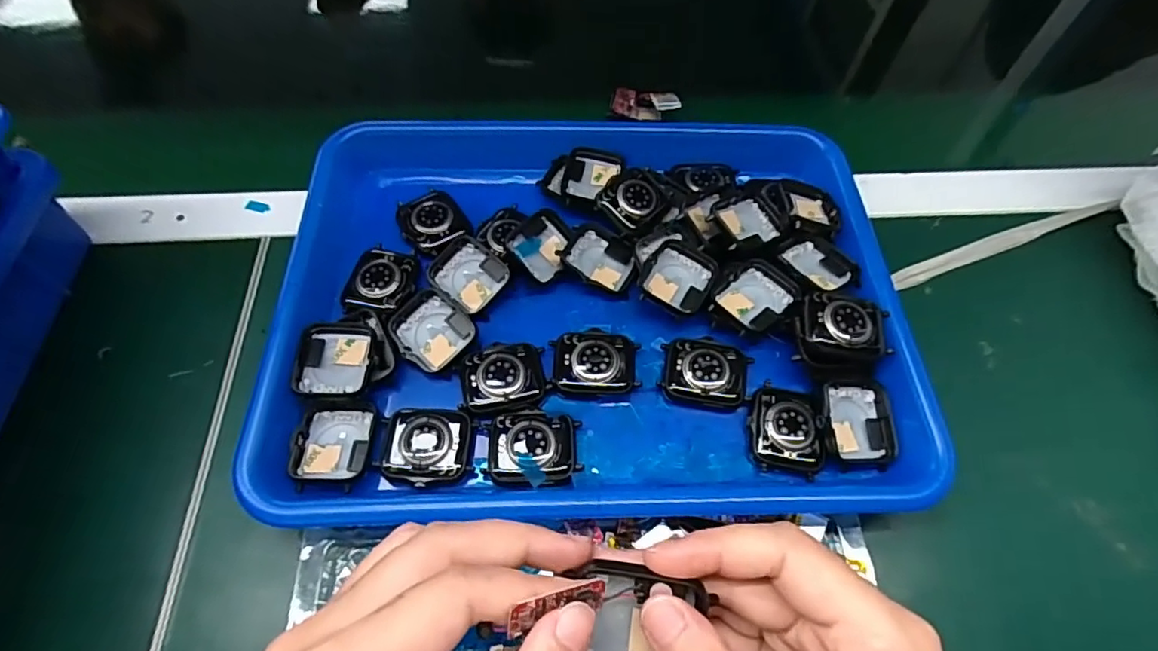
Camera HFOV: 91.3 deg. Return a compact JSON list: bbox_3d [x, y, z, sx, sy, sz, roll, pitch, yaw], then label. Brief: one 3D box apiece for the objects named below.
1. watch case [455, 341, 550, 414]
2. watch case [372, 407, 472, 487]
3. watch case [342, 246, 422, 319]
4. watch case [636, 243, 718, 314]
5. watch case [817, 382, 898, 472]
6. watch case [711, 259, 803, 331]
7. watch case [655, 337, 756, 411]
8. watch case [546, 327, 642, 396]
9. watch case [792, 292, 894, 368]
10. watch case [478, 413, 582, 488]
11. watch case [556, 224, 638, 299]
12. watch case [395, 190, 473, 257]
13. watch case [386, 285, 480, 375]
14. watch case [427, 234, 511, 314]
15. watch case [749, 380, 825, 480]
[{"bbox_3d":[-0.040,0.026,0.293,0.044,0.008,0.036,-7,59,-6],"label":"watch case"},{"bbox_3d":[-0.075,0.057,0.275,0.041,0.010,0.038,5,59,1],"label":"watch case"},{"bbox_3d":[-0.113,-0.026,0.321,0.037,0.011,0.049,17,60,9],"label":"watch case"},{"bbox_3d":[0.056,-0.028,0.317,0.038,0.011,0.039,21,60,11],"label":"watch case"},{"bbox_3d":[0.139,0.049,0.285,0.038,0.015,0.043,-1,72,1],"label":"watch case"},{"bbox_3d":[0.097,-0.015,0.311,0.037,0.011,0.044,38,65,20],"label":"watch case"},{"bbox_3d":[0.067,0.024,0.299,0.045,0.012,0.036,13,59,6],"label":"watch case"},{"bbox_3d":[0.008,0.018,0.301,0.046,0.009,0.036,2,59,0],"label":"watch case"},{"bbox_3d":[0.137,0.003,0.294,0.046,0.015,0.036,7,59,3],"label":"watch case"},{"bbox_3d":[-0.023,0.060,0.276,0.045,0.011,0.034,0,59,-1],"label":"watch case"},{"bbox_3d":[0.013,-0.039,0.333,0.044,0.013,0.035,23,61,12],"label":"watch case"},{"bbox_3d":[-0.089,-0.065,0.343,0.038,0.010,0.042,-29,64,-18],"label":"watch case"},{"bbox_3d":[-0.080,0.002,0.308,0.040,0.015,0.039,40,66,20],"label":"watch case"},{"bbox_3d":[-0.064,-0.029,0.324,0.041,0.016,0.035,31,63,17],"label":"watch case"},{"bbox_3d":[0.104,0.052,0.284,0.035,0.011,0.041,11,59,5],"label":"watch case"}]

